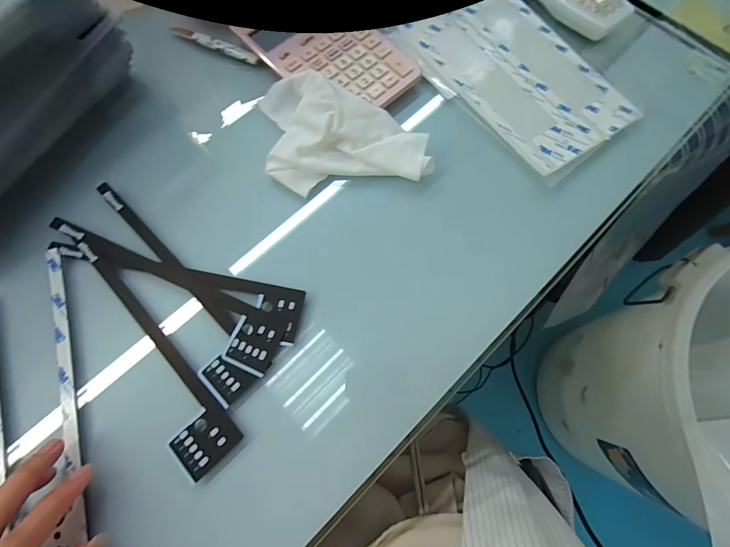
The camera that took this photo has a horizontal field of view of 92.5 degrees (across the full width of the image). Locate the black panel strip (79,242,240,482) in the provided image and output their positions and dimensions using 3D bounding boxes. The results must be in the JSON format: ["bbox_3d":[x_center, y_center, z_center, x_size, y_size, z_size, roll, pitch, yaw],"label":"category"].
[{"bbox_3d":[-0.171,0.057,0.271,0.041,0.008,0.208,-40,78,-11],"label":"black panel strip"}]

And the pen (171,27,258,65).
[{"bbox_3d":[-0.153,-0.234,0.358,0.099,0.005,0.012,23,75,6],"label":"pen"}]

